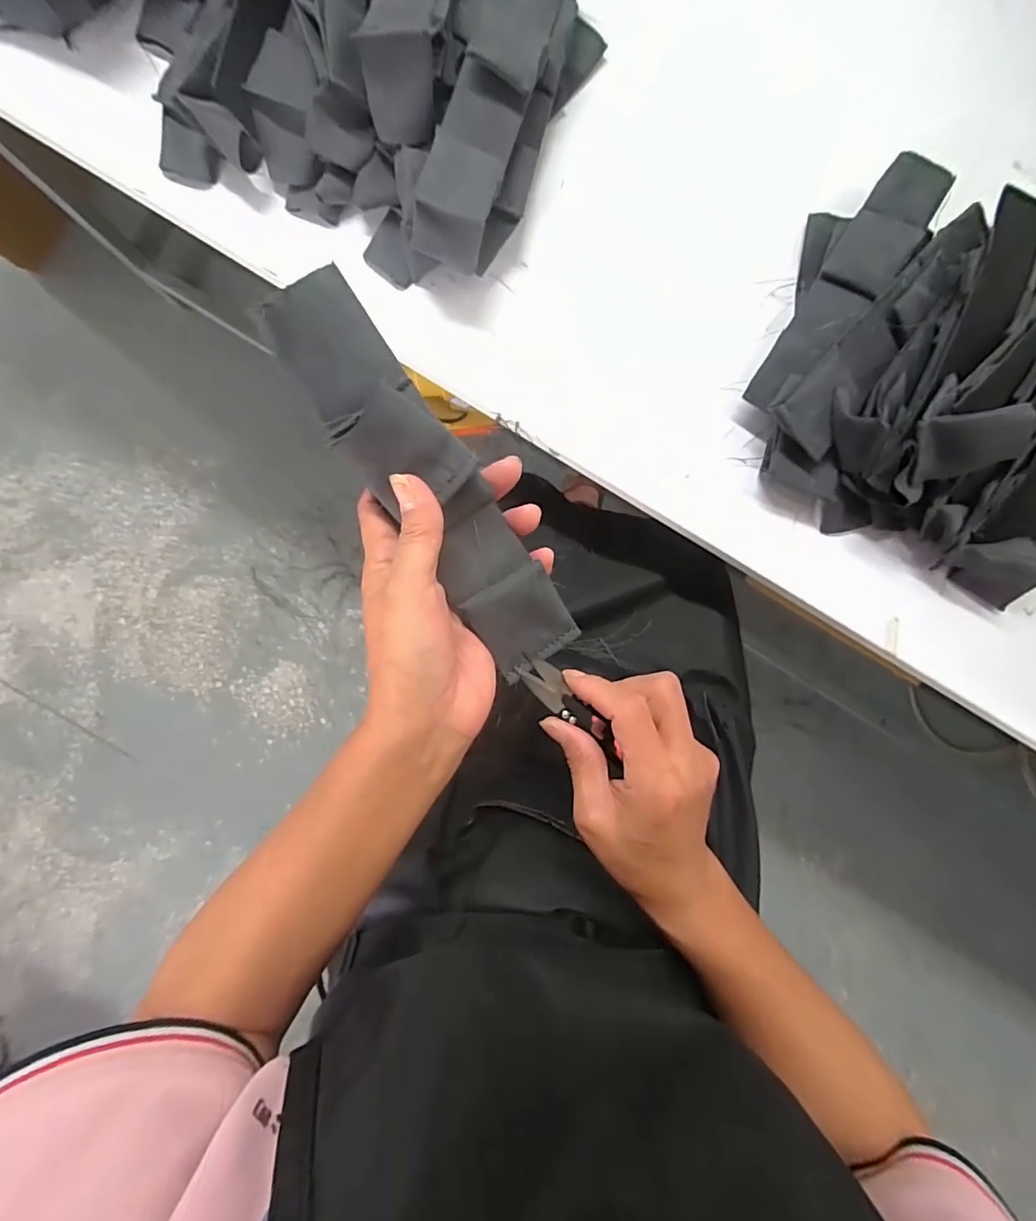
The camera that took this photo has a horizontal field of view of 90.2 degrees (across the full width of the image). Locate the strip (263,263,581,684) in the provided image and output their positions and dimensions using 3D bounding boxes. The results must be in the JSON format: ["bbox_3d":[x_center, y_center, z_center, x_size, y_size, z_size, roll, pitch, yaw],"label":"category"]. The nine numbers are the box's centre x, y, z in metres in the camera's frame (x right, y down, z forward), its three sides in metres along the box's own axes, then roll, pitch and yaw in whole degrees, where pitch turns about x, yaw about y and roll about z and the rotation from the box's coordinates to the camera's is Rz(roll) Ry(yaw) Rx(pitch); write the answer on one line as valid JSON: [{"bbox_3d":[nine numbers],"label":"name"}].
[{"bbox_3d":[-0.037,-0.053,0.235,0.045,0.027,0.193,-33,108,5],"label":"strip"}]

